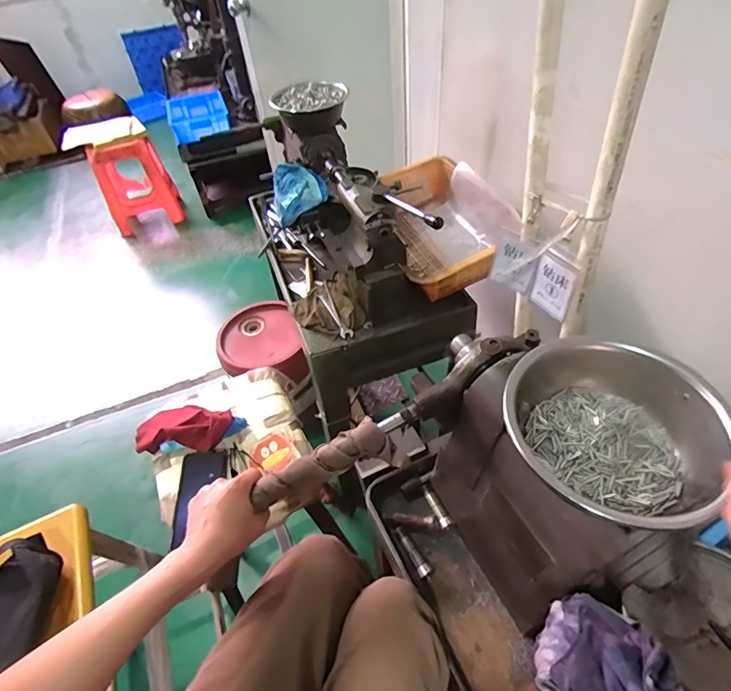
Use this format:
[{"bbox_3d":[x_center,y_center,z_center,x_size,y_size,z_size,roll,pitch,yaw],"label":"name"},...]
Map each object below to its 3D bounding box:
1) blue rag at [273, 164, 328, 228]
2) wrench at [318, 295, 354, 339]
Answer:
[{"bbox_3d":[-0.140,-0.329,0.951,0.115,0.075,0.114,-12,47,-5],"label":"blue rag"},{"bbox_3d":[-0.065,-0.061,0.915,0.025,0.012,0.125,-30,69,-20],"label":"wrench"}]

